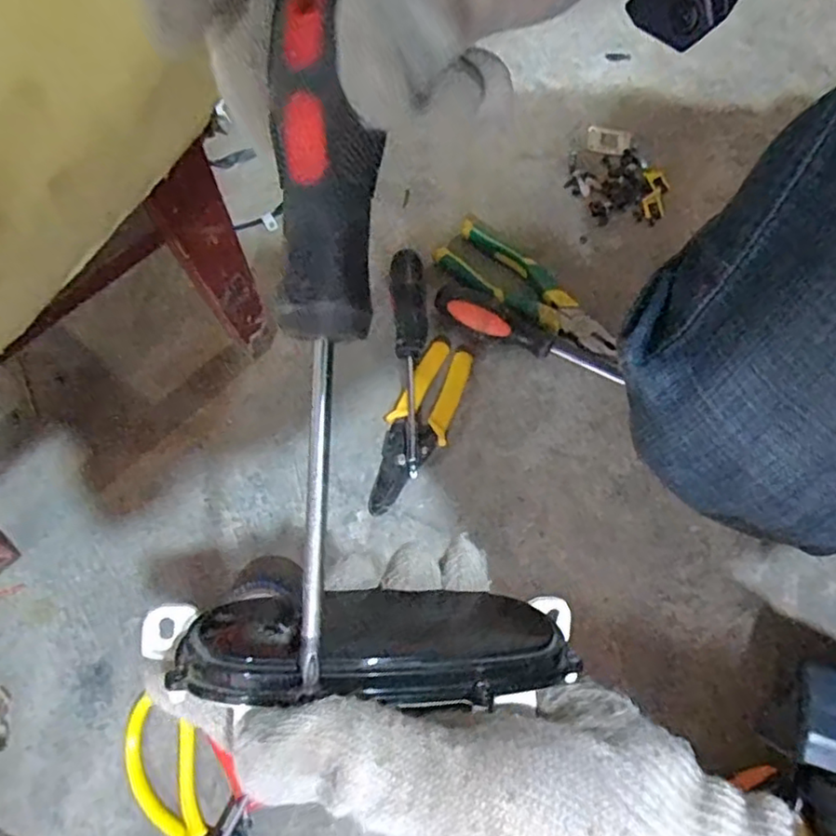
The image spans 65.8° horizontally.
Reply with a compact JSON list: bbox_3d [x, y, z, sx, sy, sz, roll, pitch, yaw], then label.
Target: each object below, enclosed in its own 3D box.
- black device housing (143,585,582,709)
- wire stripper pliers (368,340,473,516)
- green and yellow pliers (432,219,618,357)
[{"bbox_3d":[-0.019,0.074,0.214,0.142,0.040,0.035,2,70,-8],"label":"black device housing"},{"bbox_3d":[0.001,0.006,0.553,0.051,0.011,0.162,18,68,7],"label":"wire stripper pliers"},{"bbox_3d":[0.106,-0.119,0.602,0.184,0.016,0.065,35,71,13],"label":"green and yellow pliers"}]

